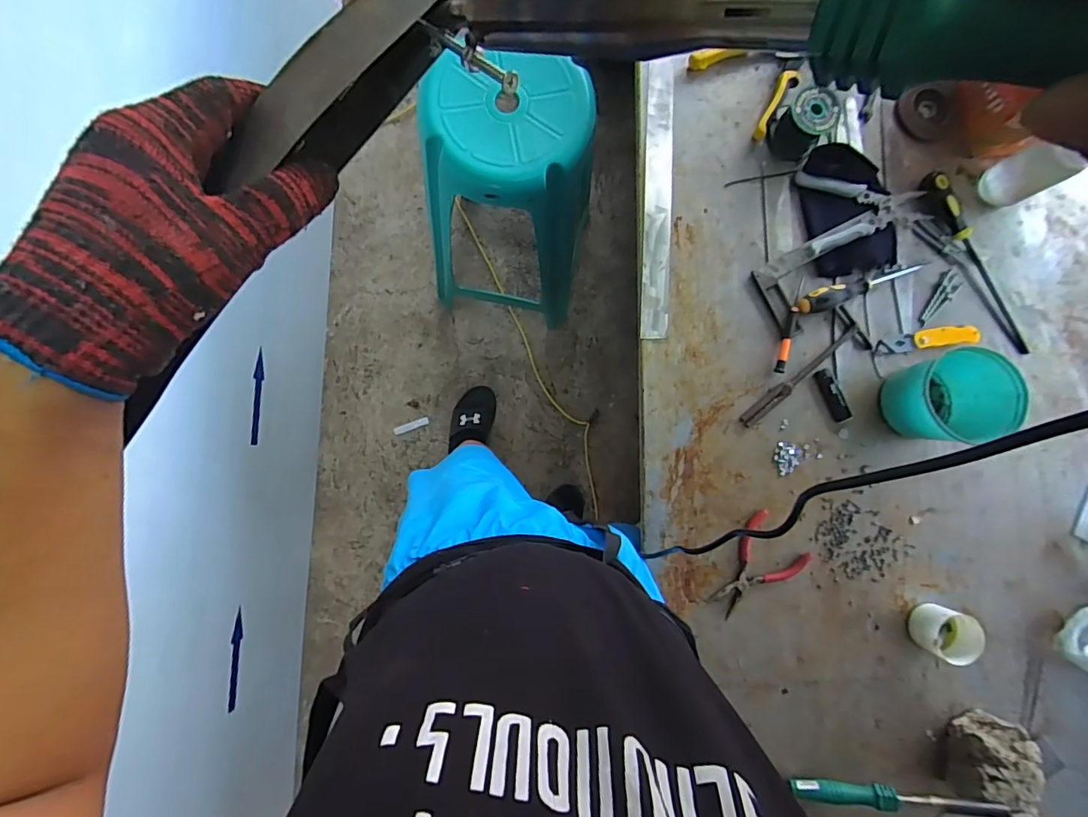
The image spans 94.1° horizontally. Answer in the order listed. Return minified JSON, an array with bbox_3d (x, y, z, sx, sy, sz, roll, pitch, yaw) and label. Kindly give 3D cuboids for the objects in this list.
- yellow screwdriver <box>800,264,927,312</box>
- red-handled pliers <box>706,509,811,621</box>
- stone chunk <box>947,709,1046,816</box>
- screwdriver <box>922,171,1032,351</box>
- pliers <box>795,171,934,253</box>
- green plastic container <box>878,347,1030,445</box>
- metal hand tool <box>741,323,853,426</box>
[{"bbox_3d":[0.461,-0.176,0.724,0.201,0.036,0.031,-18,87,-2],"label":"yellow screwdriver"},{"bbox_3d":[0.289,0.222,0.708,0.144,0.008,0.097,-40,88,-4],"label":"red-handled pliers"},{"bbox_3d":[0.600,0.472,0.676,0.087,0.059,0.107,15,86,0],"label":"stone chunk"},{"bbox_3d":[0.643,-0.218,0.751,0.038,0.025,0.296,-29,87,-3],"label":"screwdriver"},{"bbox_3d":[0.471,-0.294,0.742,0.179,0.021,0.122,-6,86,-2],"label":"pliers"},{"bbox_3d":[0.535,-0.015,0.681,0.111,0.118,0.123,-4,86,-2],"label":"green plastic container"},{"bbox_3d":[0.371,-0.047,0.736,0.211,0.010,0.023,-39,88,-4],"label":"metal hand tool"}]

